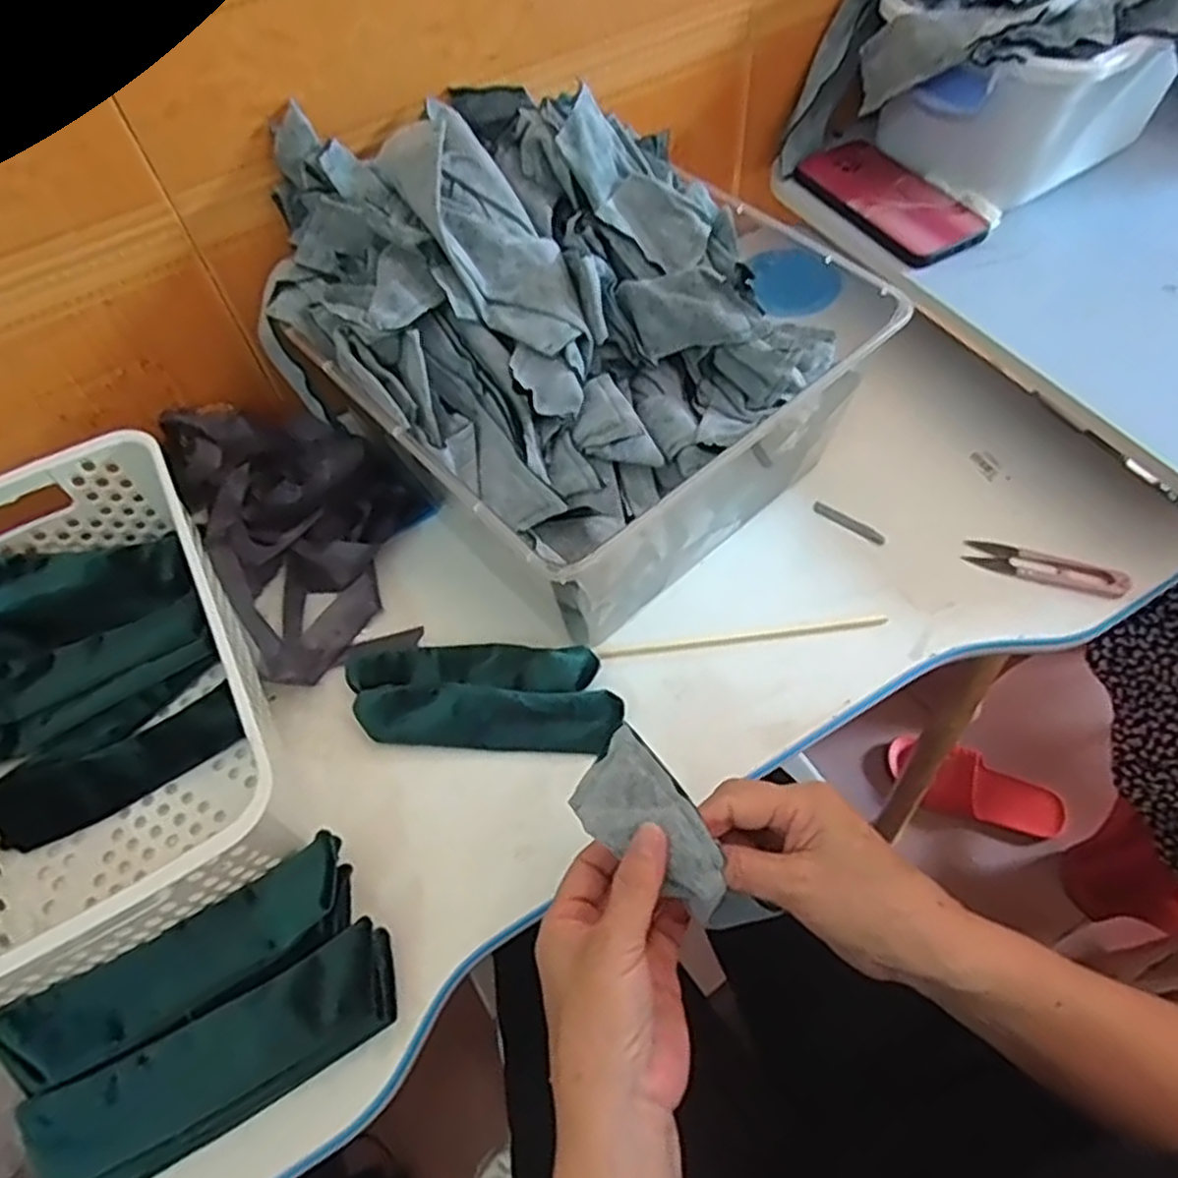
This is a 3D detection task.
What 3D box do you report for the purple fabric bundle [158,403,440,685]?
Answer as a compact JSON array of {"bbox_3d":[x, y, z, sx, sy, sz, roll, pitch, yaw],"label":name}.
[{"bbox_3d":[-0.198,-0.053,0.560,0.150,0.071,0.237,-30,61,-14],"label":"purple fabric bundle"}]

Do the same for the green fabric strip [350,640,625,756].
[{"bbox_3d":[-0.072,0.065,0.499,0.183,0.024,0.070,4,59,6],"label":"green fabric strip"}]

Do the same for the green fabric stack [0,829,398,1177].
[{"bbox_3d":[-0.198,0.221,0.402,0.179,0.035,0.100,-27,61,-12],"label":"green fabric stack"}]

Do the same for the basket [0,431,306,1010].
[{"bbox_3d":[-0.310,0.070,0.467,0.207,0.110,0.312,-28,61,-13],"label":"basket"}]

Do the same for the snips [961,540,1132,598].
[{"bbox_3d":[0.311,-0.015,0.528,0.100,0.006,0.022,16,61,13],"label":"snips"}]

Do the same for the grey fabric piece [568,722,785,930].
[{"bbox_3d":[0.036,0.120,0.373,0.045,0.024,0.106,-37,65,-17],"label":"grey fabric piece"}]

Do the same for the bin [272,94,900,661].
[{"bbox_3d":[-0.020,-0.180,0.536,0.301,0.182,0.342,-39,64,-18],"label":"bin"}]

